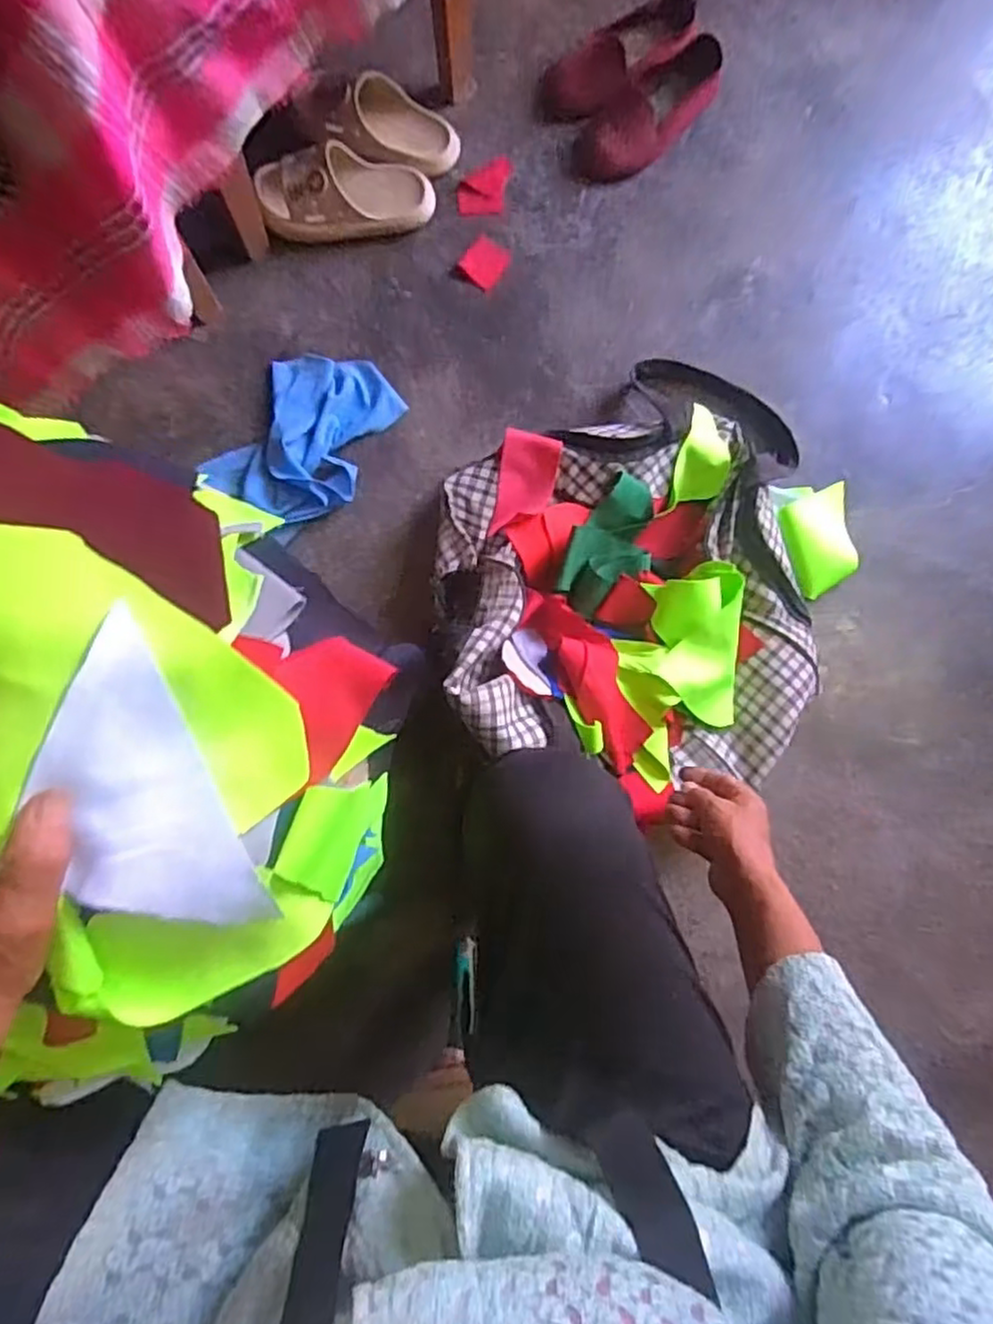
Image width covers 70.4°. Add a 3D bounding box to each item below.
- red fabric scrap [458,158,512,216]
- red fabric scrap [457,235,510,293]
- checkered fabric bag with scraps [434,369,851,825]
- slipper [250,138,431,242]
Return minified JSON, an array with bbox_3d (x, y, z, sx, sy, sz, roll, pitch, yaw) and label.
[{"bbox_3d":[-0.016,-0.600,0.890,0.058,0.006,0.084,14,82,-2],"label":"red fabric scrap"},{"bbox_3d":[-0.014,-0.500,0.877,0.044,0.019,0.062,33,82,0],"label":"red fabric scrap"},{"bbox_3d":[0.183,-0.091,0.784,0.507,0.145,0.445,-27,85,-7],"label":"checkered fabric bag with scraps"},{"bbox_3d":[-0.180,-0.564,0.852,0.207,0.059,0.089,-2,83,-5],"label":"slipper"}]

